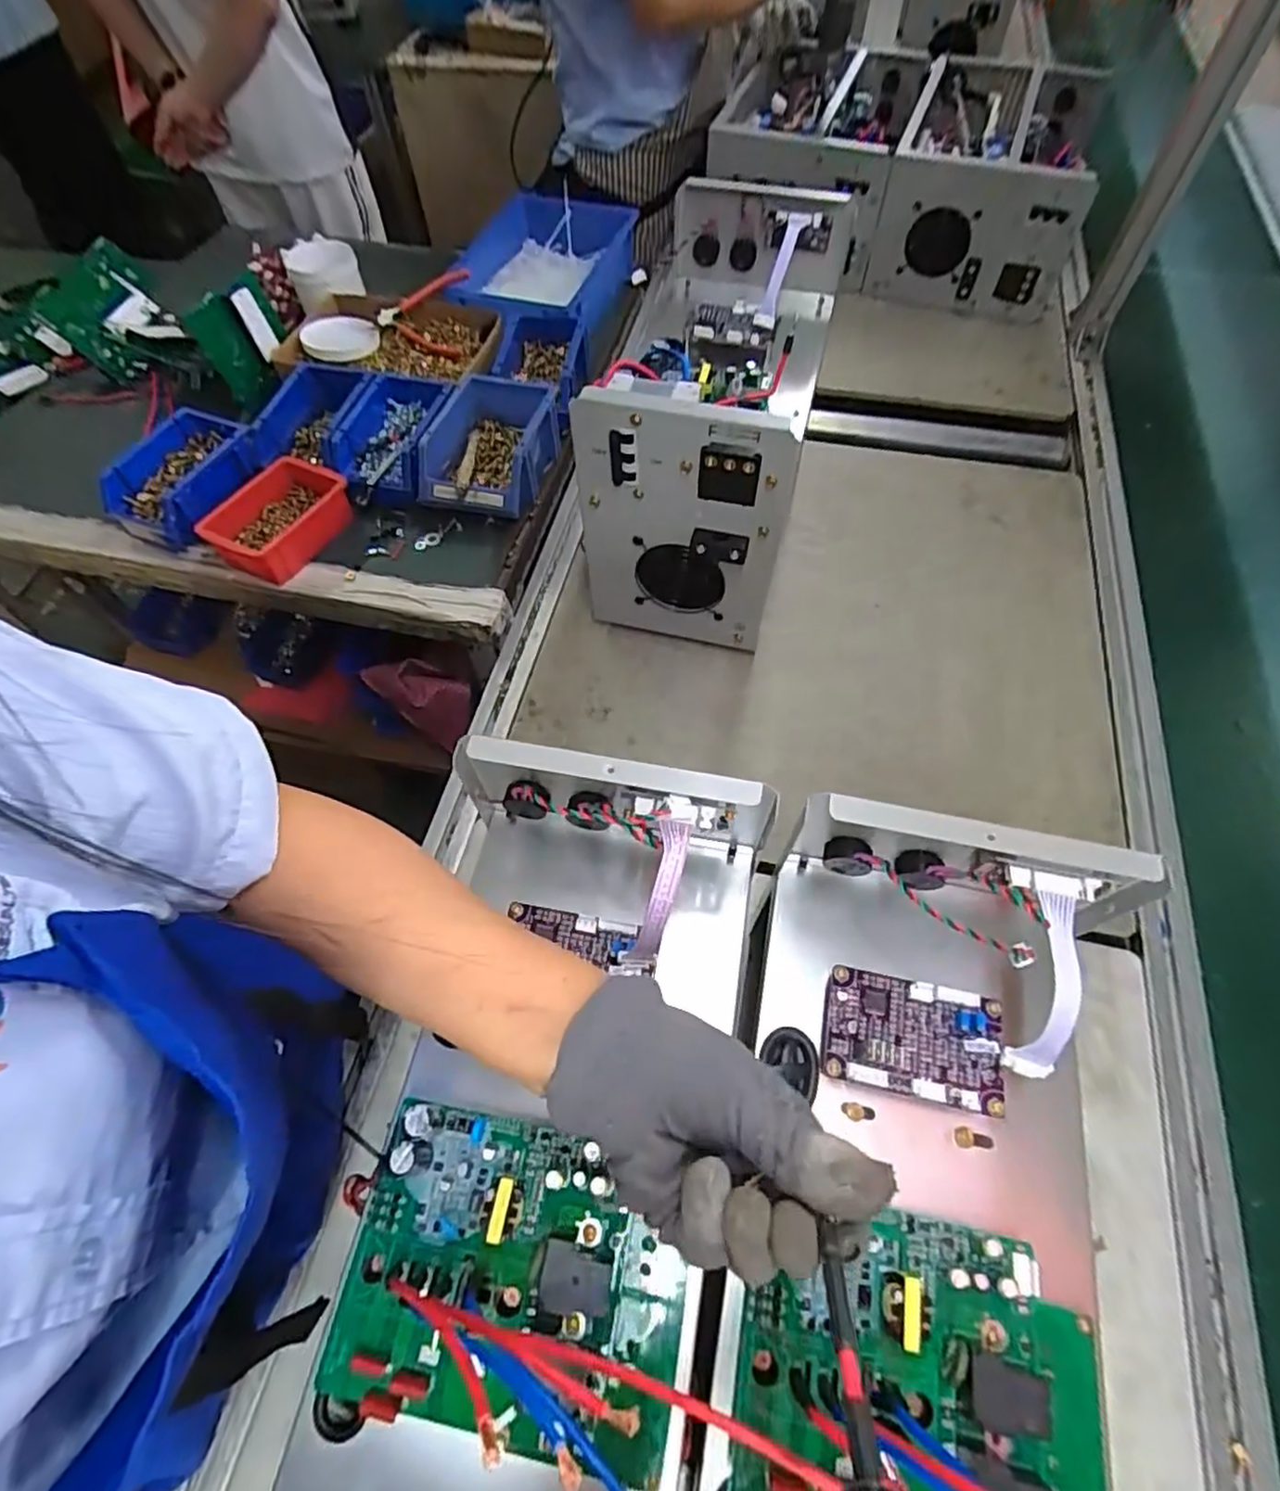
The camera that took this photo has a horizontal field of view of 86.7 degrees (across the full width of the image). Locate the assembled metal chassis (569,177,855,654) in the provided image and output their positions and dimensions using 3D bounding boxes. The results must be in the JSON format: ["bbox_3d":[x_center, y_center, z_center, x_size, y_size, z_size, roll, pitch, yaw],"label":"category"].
[{"bbox_3d":[0.078,-0.338,0.713,0.189,0.279,0.396,13,62,9],"label":"assembled metal chassis"}]

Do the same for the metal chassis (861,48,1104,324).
[{"bbox_3d":[0.527,-0.863,1.051,0.264,0.208,0.381,15,63,10],"label":"metal chassis"}]

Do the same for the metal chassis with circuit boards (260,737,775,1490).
[{"bbox_3d":[-0.049,0.202,0.355,0.180,0.170,0.374,9,62,7],"label":"metal chassis with circuit boards"}]

